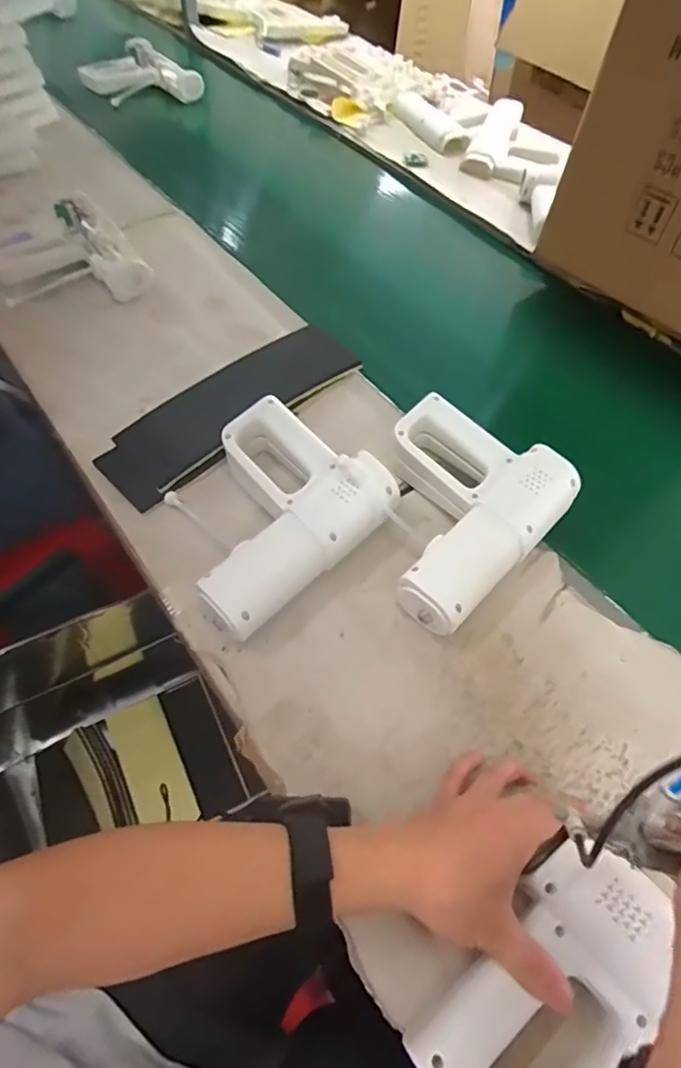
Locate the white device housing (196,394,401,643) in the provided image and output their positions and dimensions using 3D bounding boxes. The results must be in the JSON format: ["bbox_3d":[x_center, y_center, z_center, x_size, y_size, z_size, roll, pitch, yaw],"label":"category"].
[{"bbox_3d":[-0.077,-0.030,0.542,0.212,0.067,0.190,-37,65,-23],"label":"white device housing"}]

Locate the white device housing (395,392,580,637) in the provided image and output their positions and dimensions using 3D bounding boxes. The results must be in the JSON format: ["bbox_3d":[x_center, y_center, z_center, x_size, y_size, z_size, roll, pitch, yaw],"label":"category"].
[{"bbox_3d":[0.102,-0.027,0.548,0.182,0.066,0.207,40,64,22],"label":"white device housing"}]

